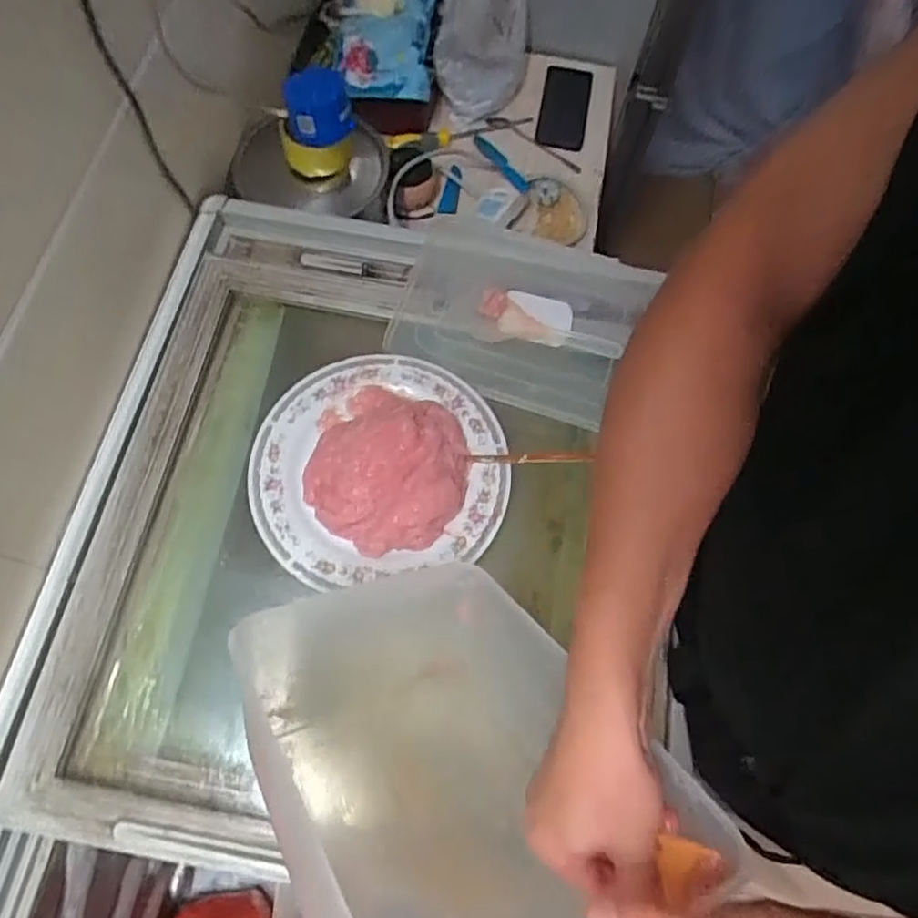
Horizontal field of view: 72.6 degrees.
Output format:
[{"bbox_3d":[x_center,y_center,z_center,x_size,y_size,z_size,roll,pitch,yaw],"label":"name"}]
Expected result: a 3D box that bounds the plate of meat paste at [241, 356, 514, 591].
[{"bbox_3d":[-0.078,-0.006,0.600,0.244,0.058,0.221,-9,67,-5],"label":"plate of meat paste"}]

